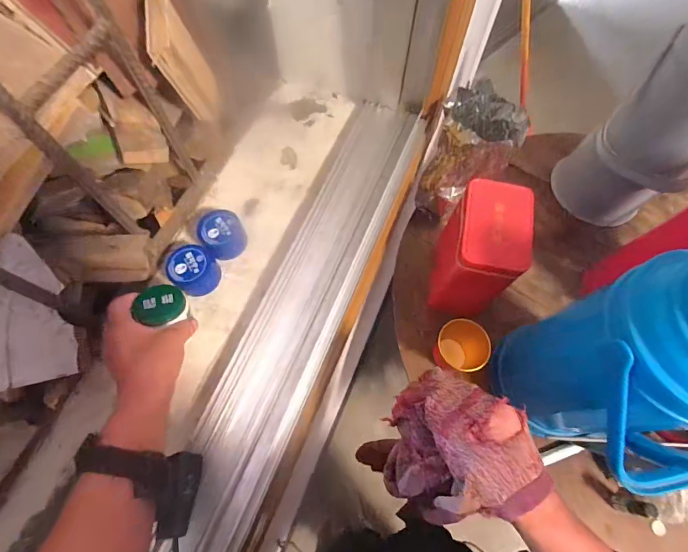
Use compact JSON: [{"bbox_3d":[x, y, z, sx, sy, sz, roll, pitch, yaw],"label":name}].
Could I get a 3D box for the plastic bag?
[{"bbox_3d":[0.213,-0.199,0.679,0.125,0.221,0.121,26,70,10],"label":"plastic bag"}]

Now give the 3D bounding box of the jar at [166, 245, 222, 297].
[{"bbox_3d":[-0.212,-0.007,0.540,0.066,0.048,0.057,33,72,12],"label":"jar"}]

